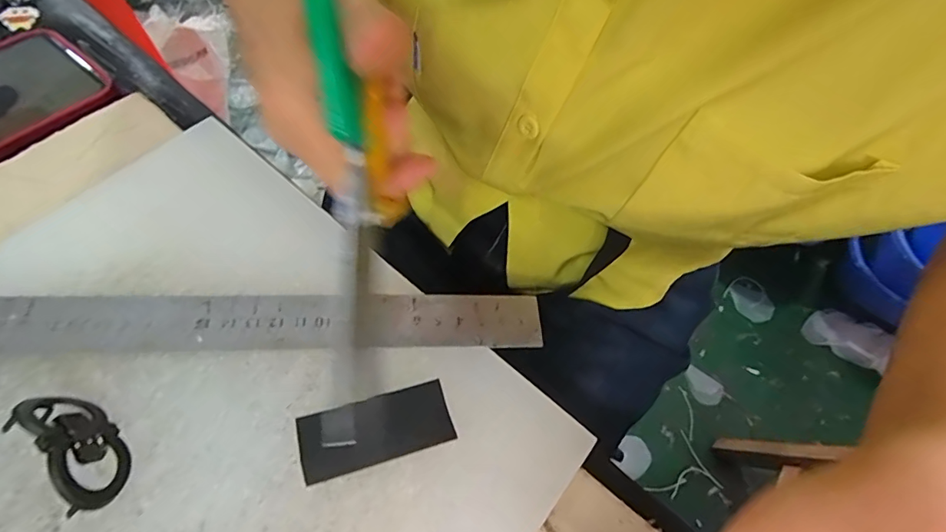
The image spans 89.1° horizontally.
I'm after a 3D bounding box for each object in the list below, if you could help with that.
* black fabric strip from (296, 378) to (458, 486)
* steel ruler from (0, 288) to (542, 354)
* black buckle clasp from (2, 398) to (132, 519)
[{"bbox_3d":[-0.039,0.066,0.195,0.059,0.004,0.025,-12,63,-16],"label":"black fabric strip"},{"bbox_3d":[-0.128,0.023,0.206,0.318,0.004,0.028,1,64,-8],"label":"steel ruler"},{"bbox_3d":[-0.141,0.062,0.170,0.019,0.027,0.044,-34,65,-23],"label":"black buckle clasp"}]

